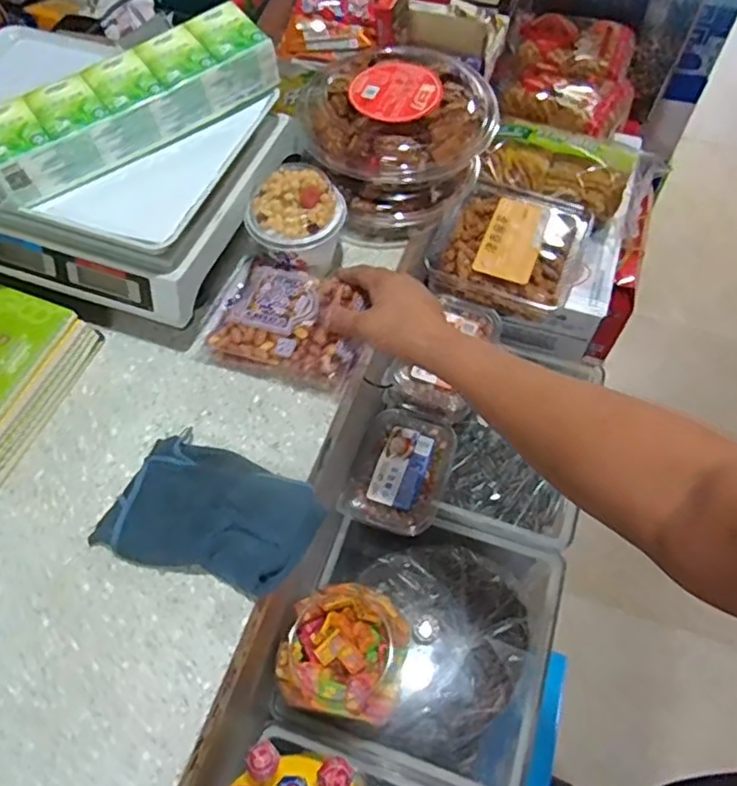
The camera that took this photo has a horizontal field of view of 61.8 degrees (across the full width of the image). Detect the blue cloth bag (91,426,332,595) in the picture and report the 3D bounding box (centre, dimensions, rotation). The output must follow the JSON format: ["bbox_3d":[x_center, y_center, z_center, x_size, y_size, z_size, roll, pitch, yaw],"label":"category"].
[{"bbox_3d":[-0.128,0.100,0.503,0.159,0.021,0.111,23,64,14],"label":"blue cloth bag"}]

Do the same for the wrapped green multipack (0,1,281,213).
[{"bbox_3d":[-0.242,-0.253,0.552,0.324,0.054,0.102,-32,64,-15],"label":"wrapped green multipack"}]

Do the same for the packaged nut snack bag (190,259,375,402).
[{"bbox_3d":[-0.077,-0.068,0.582,0.156,0.045,0.109,20,66,11],"label":"packaged nut snack bag"}]

